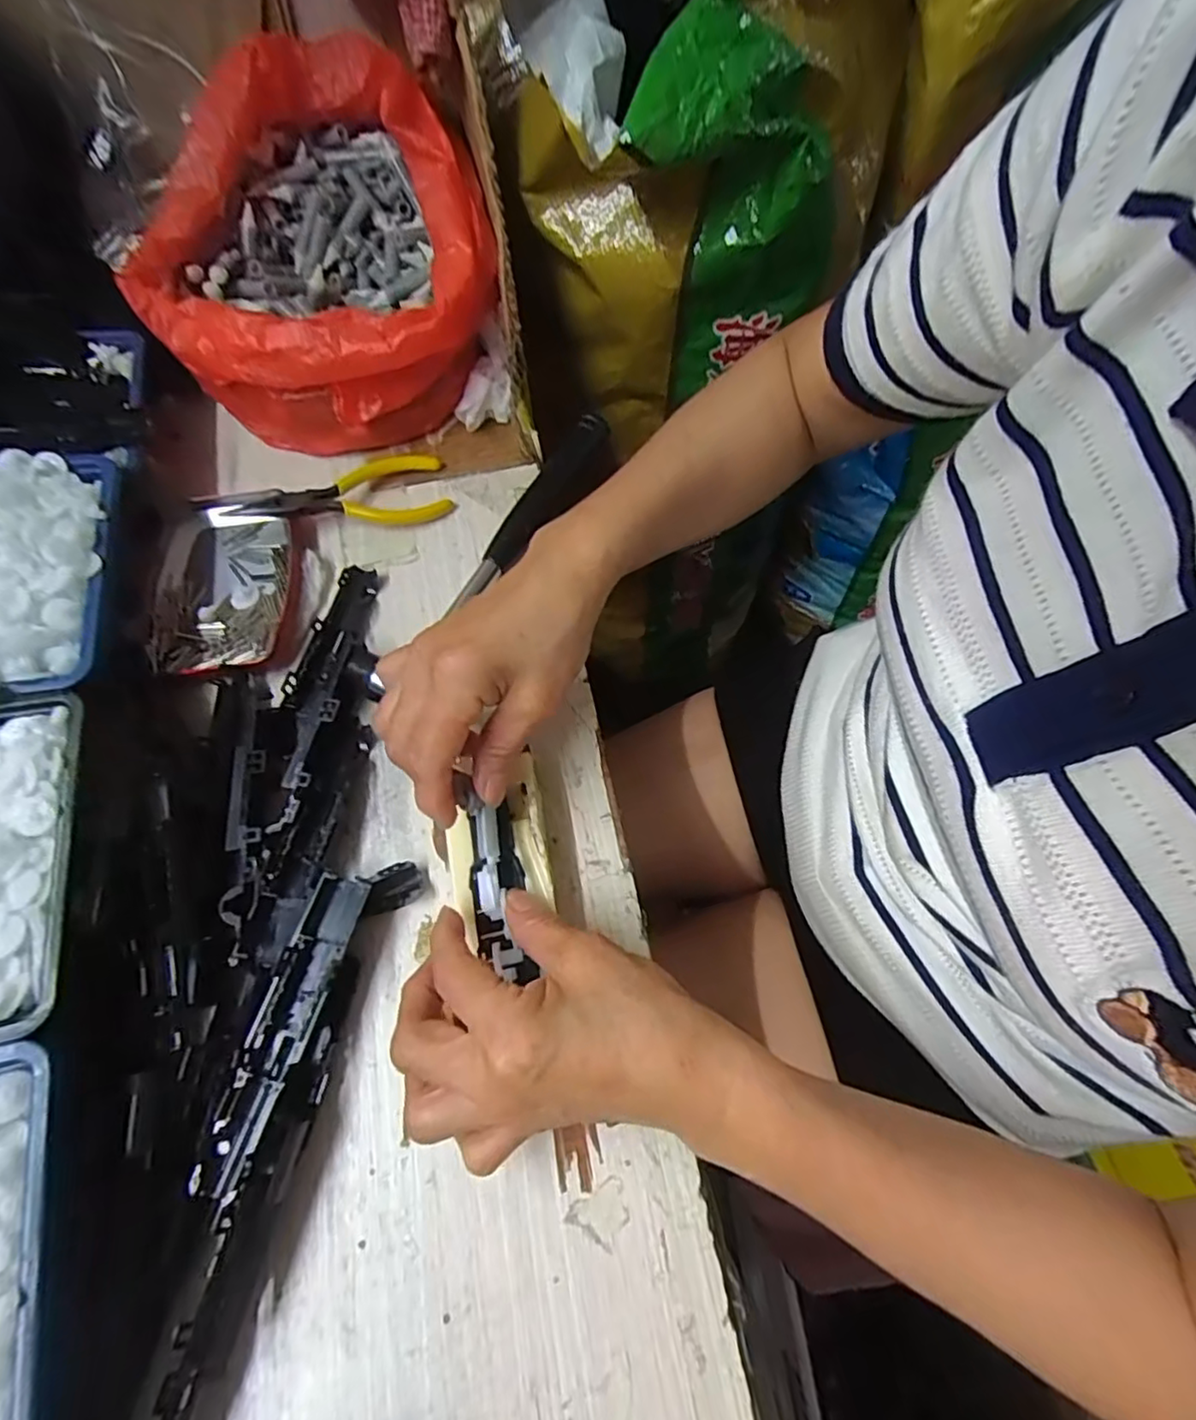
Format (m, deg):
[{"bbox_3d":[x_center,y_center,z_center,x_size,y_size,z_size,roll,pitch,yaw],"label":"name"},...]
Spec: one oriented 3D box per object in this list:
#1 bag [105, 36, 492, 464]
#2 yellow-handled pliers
[{"bbox_3d":[-0.173,-0.287,0.389,0.197,0.106,0.214,-5,66,-3],"label":"bag"},{"bbox_3d":[-0.169,-0.128,0.379,0.149,0.024,0.046,-14,67,-6],"label":"yellow-handled pliers"}]

